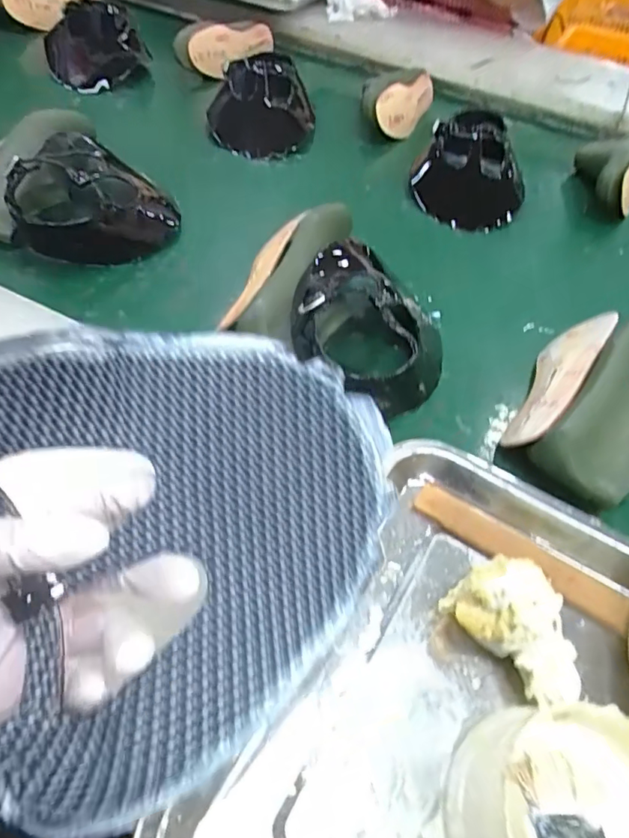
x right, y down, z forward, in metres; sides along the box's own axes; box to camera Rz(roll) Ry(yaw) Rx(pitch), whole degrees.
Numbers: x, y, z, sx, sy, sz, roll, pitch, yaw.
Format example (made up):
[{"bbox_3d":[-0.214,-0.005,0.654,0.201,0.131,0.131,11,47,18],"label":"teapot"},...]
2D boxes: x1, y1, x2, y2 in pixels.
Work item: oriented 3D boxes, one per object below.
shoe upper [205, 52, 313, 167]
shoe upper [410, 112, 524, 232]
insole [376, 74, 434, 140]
[{"bbox_3d":[-0.076,-0.443,0.750,0.148,0.075,0.178,-3,52,-7],"label":"shoe upper"},{"bbox_3d":[0.203,-0.326,0.694,0.138,0.068,0.185,13,52,6],"label":"shoe upper"},{"bbox_3d":[0.141,-0.473,0.796,0.011,0.065,0.169,3,43,43],"label":"insole"}]

